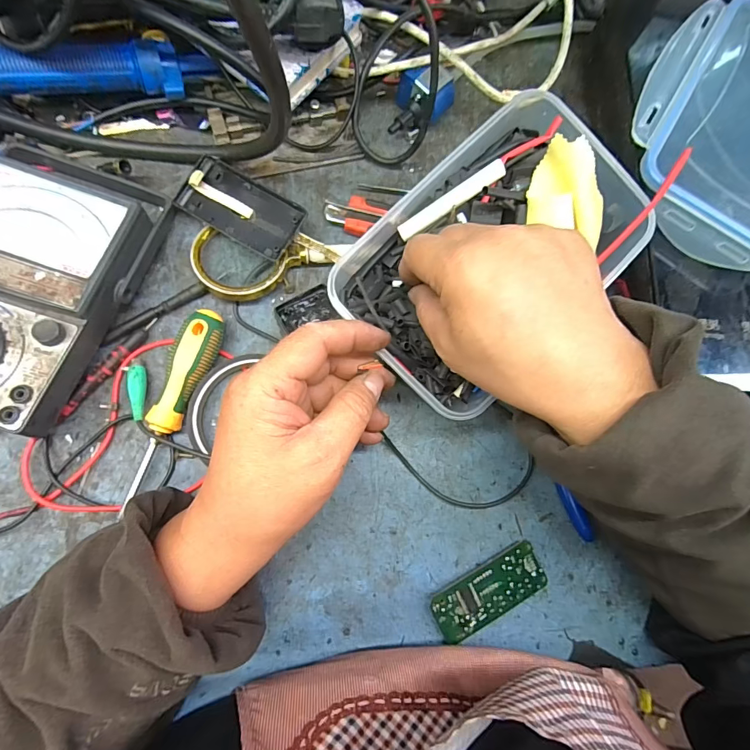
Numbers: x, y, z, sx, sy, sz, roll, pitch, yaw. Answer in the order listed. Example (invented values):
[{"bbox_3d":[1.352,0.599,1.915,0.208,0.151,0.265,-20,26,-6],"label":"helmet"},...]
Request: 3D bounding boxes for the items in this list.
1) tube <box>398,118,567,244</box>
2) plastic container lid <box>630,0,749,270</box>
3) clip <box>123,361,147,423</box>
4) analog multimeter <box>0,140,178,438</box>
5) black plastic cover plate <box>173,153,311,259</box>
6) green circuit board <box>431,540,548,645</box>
[{"bbox_3d":[0.070,-0.129,0.277,0.127,0.014,0.014,-34,88,3],"label":"tube"},{"bbox_3d":[0.273,-0.178,0.298,0.165,0.026,0.212,37,77,1],"label":"plastic container lid"},{"bbox_3d":[-0.166,0.011,0.294,0.013,0.012,0.046,-15,67,-8],"label":"clip"},{"bbox_3d":[-0.234,-0.066,0.277,0.123,0.044,0.188,18,77,-3],"label":"analog multimeter"},{"bbox_3d":[-0.101,-0.127,0.315,0.092,0.011,0.045,31,77,-1],"label":"black plastic cover plate"},{"bbox_3d":[0.081,0.154,0.300,0.084,0.013,0.036,-25,83,-11],"label":"green circuit board"}]

